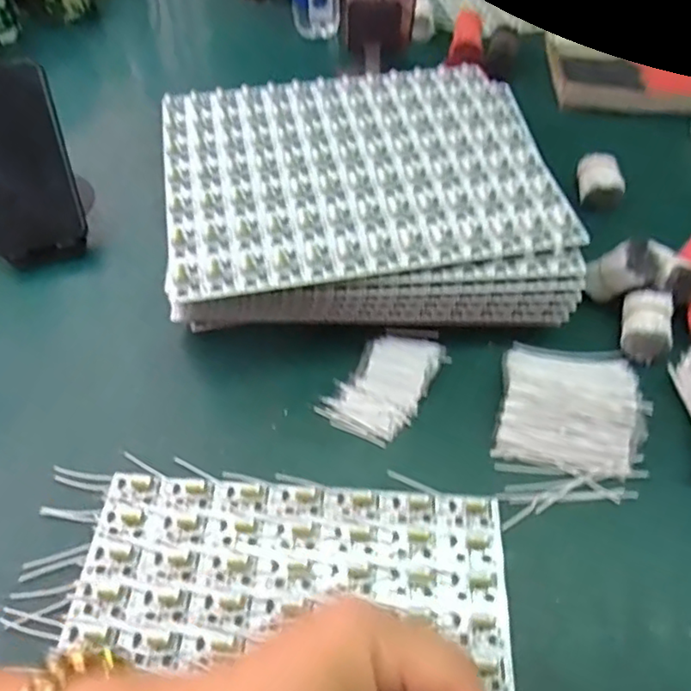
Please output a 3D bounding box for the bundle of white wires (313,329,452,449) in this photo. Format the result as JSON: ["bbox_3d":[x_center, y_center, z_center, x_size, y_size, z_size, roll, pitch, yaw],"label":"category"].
[{"bbox_3d":[0.032,0.022,0.446,0.056,0.013,0.102,29,55,18],"label":"bundle of white wires"}]

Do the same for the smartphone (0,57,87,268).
[{"bbox_3d":[-0.273,-0.154,0.523,0.080,0.013,0.174,-16,85,3],"label":"smartphone"}]

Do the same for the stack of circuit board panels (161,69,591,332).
[{"bbox_3d":[0.008,-0.119,0.520,0.297,0.090,0.254,-2,52,-6],"label":"stack of circuit board panels"}]

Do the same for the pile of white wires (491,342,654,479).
[{"bbox_3d":[0.156,0.036,0.430,0.094,0.021,0.104,14,52,7],"label":"pile of white wires"}]

